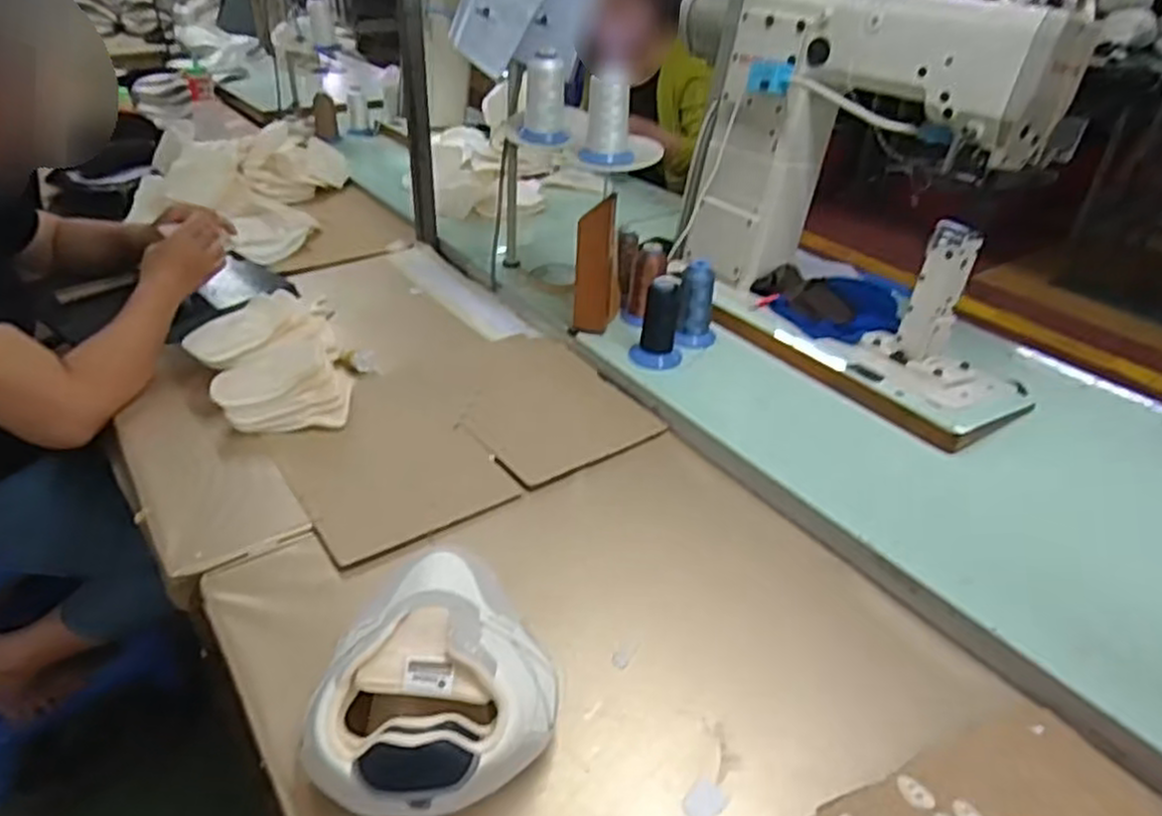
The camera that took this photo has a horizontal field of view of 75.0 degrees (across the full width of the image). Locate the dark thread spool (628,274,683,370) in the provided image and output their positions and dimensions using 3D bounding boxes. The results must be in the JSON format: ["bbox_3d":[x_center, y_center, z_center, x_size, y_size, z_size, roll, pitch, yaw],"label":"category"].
[{"bbox_3d":[0.100,-0.120,0.997,0.067,0.114,0.077,1,34,0],"label":"dark thread spool"}]

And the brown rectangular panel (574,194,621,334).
[{"bbox_3d":[0.024,-0.196,1.045,0.055,0.184,0.074,8,34,10],"label":"brown rectangular panel"}]

